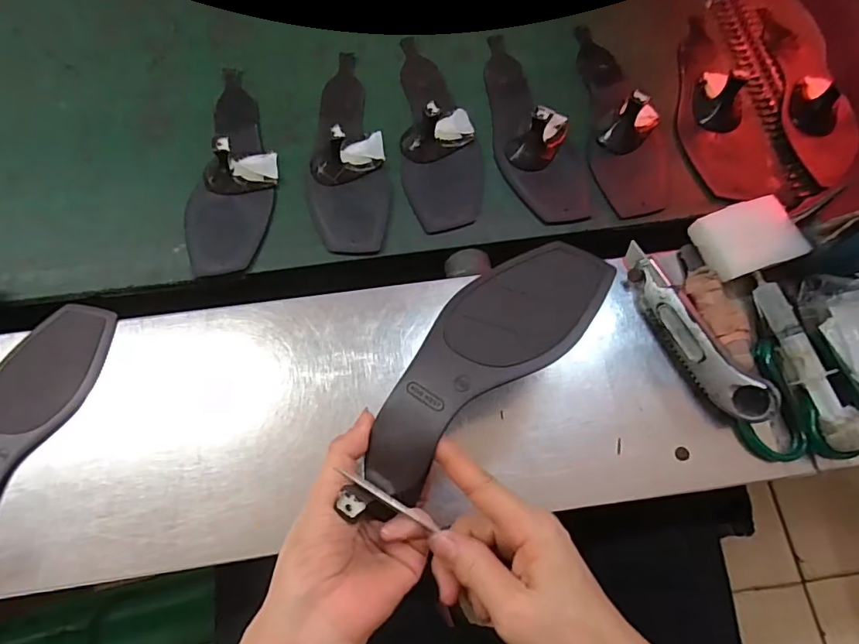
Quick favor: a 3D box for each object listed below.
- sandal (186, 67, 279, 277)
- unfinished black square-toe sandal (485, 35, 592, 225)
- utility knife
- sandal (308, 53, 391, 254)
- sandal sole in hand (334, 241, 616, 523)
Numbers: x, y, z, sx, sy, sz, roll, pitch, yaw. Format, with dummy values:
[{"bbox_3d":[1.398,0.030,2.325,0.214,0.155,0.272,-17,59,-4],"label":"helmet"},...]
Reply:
[{"bbox_3d":[-0.181,-0.155,0.468,0.081,0.041,0.228,4,71,1],"label":"sandal"},{"bbox_3d":[0.095,-0.205,0.485,0.075,0.042,0.229,-14,72,-5],"label":"unfinished black square-toe sandal"},{"bbox_3d":[0.202,0.006,0.395,0.027,0.044,0.157,-27,73,-9],"label":"utility knife"},{"bbox_3d":[-0.084,-0.177,0.476,0.077,0.040,0.232,-8,71,-3],"label":"sandal"},{"bbox_3d":[0.025,0.027,0.315,0.072,0.039,0.215,42,83,12],"label":"sandal sole in hand"}]

